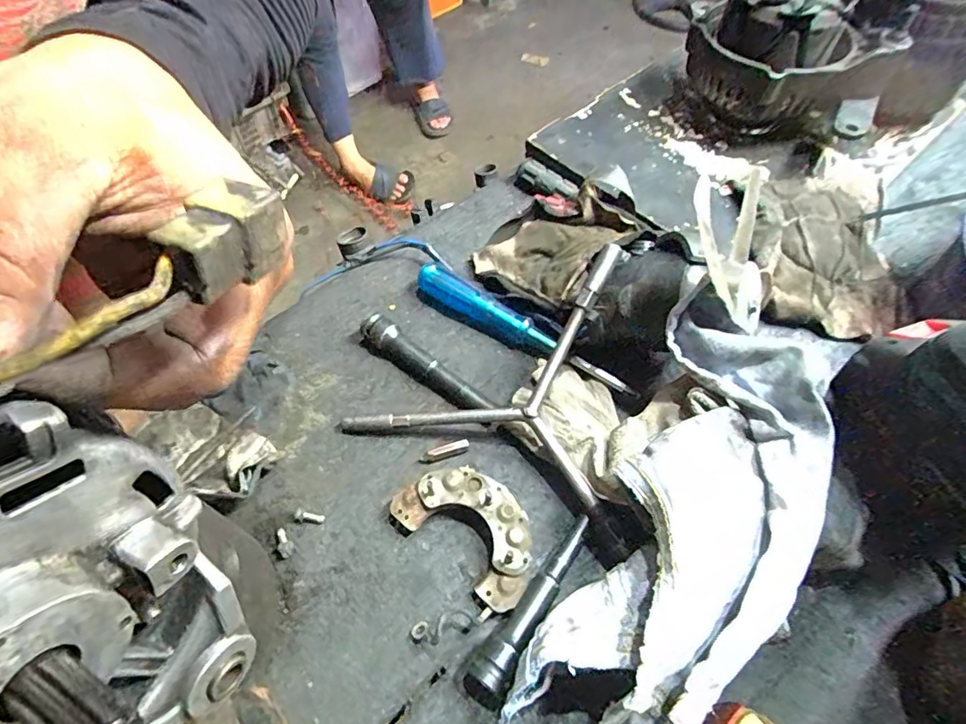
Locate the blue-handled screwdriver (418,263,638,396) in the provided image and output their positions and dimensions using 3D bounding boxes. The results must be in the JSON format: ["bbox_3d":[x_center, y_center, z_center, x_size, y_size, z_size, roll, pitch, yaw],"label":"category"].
[{"bbox_3d":[0.024,-0.023,0.406,0.188,0.025,0.021,35,65,20],"label":"blue-handled screwdriver"}]

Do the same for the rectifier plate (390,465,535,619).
[{"bbox_3d":[-0.008,0.104,0.328,0.092,0.023,0.060,39,66,22],"label":"rectifier plate"}]

